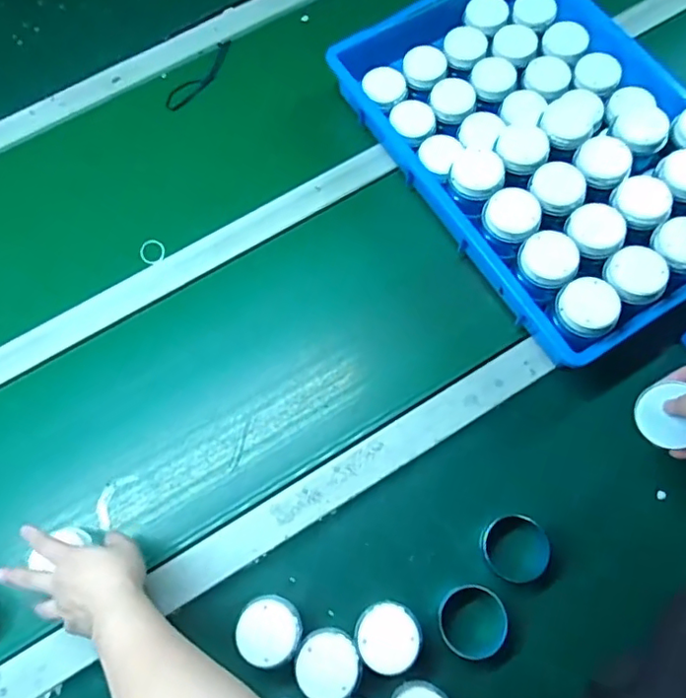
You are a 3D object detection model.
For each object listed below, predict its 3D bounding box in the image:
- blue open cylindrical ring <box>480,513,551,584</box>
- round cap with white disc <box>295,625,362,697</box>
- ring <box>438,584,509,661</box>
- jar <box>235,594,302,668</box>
[{"bbox_3d":[0.188,0.221,0.629,0.071,0.048,0.067,-1,70,1],"label":"blue open cylindrical ring"},{"bbox_3d":[-0.014,0.324,0.588,0.064,0.049,0.063,-1,70,1],"label":"round cap with white disc"},{"bbox_3d":[0.141,0.289,0.602,0.076,0.031,0.070,-1,70,1],"label":"ring"},{"bbox_3d":[-0.076,0.297,0.598,0.062,0.052,0.061,-1,70,1],"label":"jar"}]

